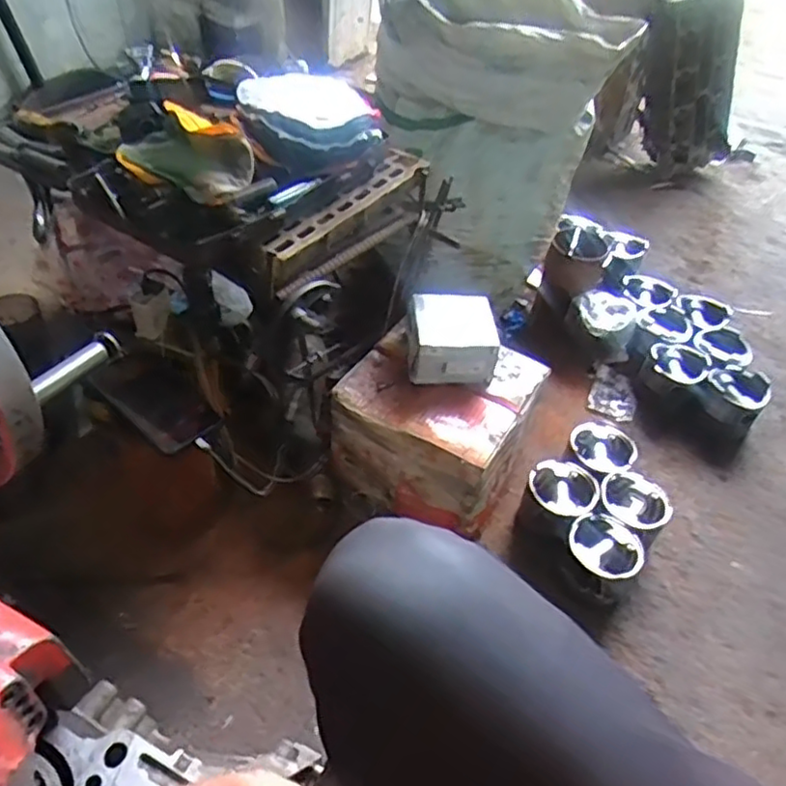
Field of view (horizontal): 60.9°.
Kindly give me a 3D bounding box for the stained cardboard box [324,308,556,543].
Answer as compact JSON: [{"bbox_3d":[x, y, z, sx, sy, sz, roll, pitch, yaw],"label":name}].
[{"bbox_3d":[0.059,0.043,0.929,0.222,0.171,0.211,27,48,18],"label":"stained cardboard box"}]

